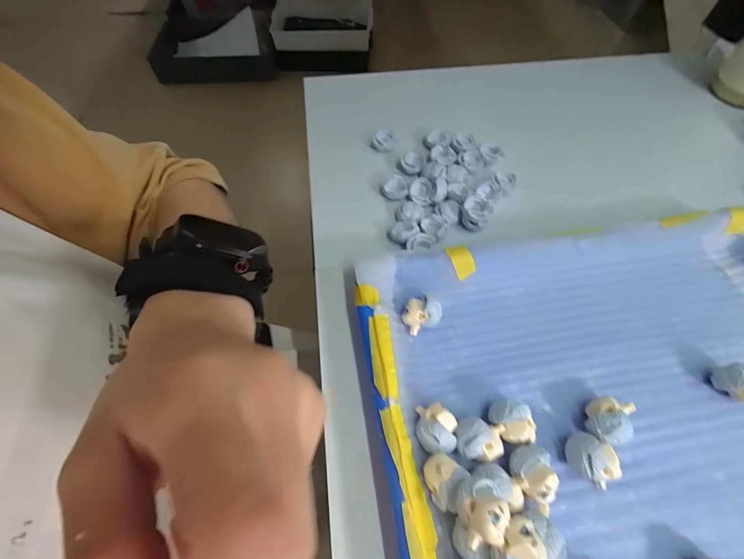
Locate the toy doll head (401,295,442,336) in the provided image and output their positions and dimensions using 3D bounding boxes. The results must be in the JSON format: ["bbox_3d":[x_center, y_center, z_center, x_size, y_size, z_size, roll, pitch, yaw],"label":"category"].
[{"bbox_3d":[0.035,0.025,0.244,0.026,0.022,0.020,-21,61,-11],"label":"toy doll head"}]

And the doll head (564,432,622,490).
[{"bbox_3d":[0.127,0.105,0.198,0.027,0.021,0.023,15,61,10],"label":"doll head"}]

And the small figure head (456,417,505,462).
[{"bbox_3d":[0.064,0.096,0.202,0.027,0.022,0.021,12,60,8],"label":"small figure head"}]

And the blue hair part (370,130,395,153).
[{"bbox_3d":[0.012,-0.141,0.346,0.024,0.013,0.023,4,60,3],"label":"blue hair part"}]

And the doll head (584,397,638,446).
[{"bbox_3d":[0.143,0.086,0.207,0.022,0.022,0.026,21,62,13],"label":"doll head"}]

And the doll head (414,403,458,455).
[{"bbox_3d":[0.038,0.090,0.205,0.023,0.023,0.026,7,60,5],"label":"doll head"}]

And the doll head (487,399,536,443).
[{"bbox_3d":[0.085,0.087,0.207,0.026,0.024,0.022,5,60,4],"label":"doll head"}]

